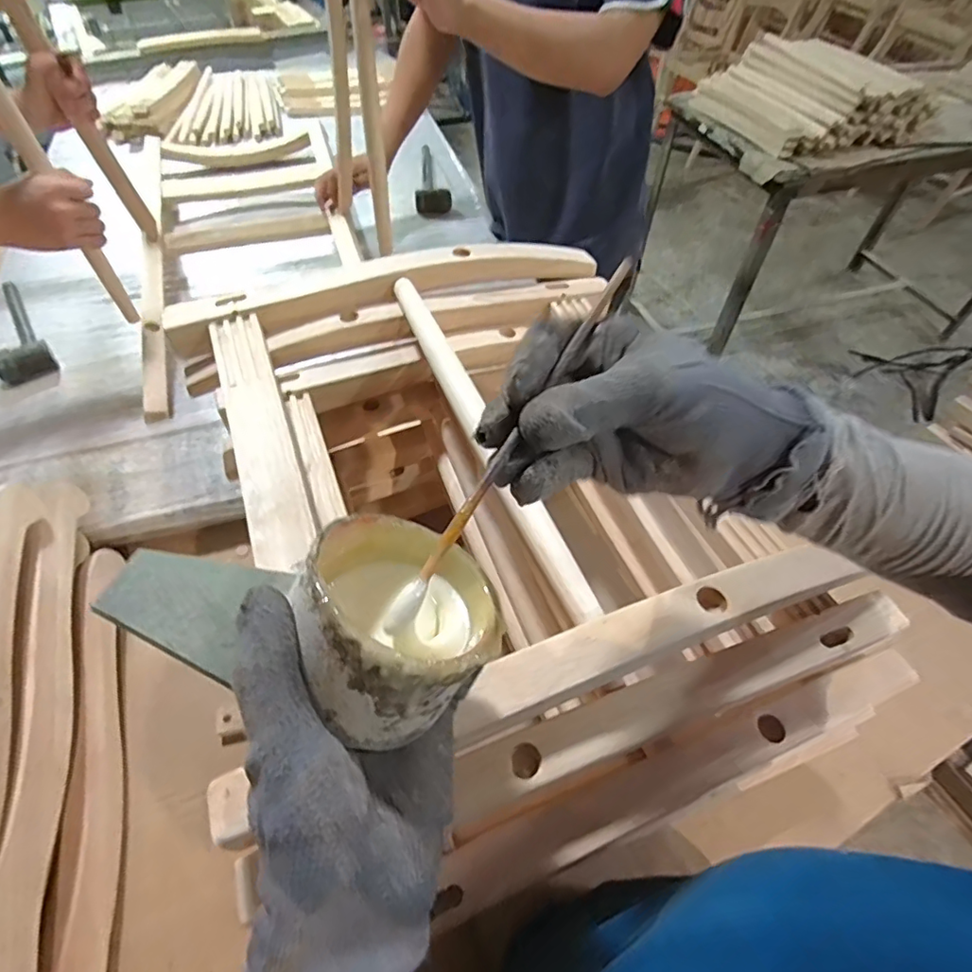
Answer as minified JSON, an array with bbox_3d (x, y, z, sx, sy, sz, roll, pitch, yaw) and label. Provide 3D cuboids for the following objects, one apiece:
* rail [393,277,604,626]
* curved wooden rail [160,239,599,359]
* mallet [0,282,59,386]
[{"bbox_3d":[-0.010,-0.057,0.440,0.025,0.018,0.376,-17,55,-14],"label":"rail"},{"bbox_3d":[-0.088,-0.207,0.561,0.444,0.051,0.043,-16,54,-13],"label":"curved wooden rail"},{"bbox_3d":[-0.816,-0.277,0.932,0.085,0.045,0.315,-34,60,-24],"label":"mallet"}]

